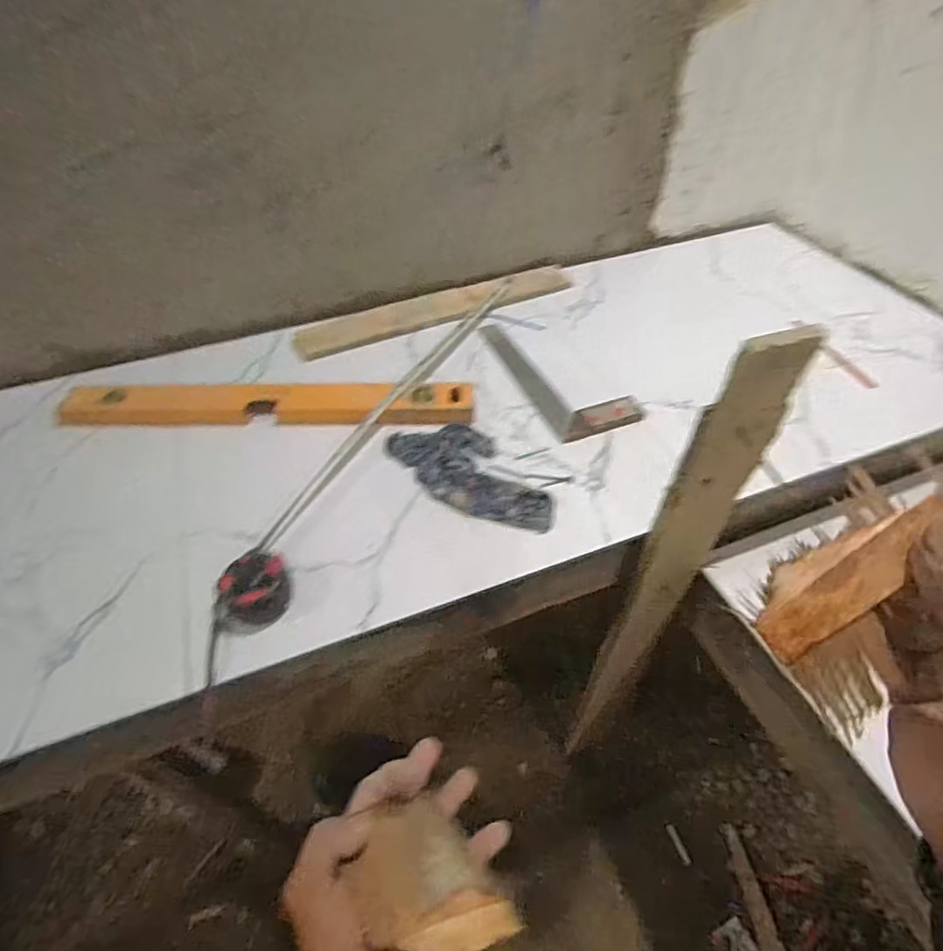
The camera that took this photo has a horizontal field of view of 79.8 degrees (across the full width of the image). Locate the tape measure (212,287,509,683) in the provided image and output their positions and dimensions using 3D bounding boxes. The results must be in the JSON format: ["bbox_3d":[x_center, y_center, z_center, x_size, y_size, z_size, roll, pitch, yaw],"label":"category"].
[{"bbox_3d":[-0.114,-0.086,0.762,0.063,0.036,0.749,16,49,16],"label":"tape measure"}]

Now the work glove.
[{"bbox_3d":[-0.001,-0.003,0.702,0.109,0.017,0.228,-32,54,-25],"label":"work glove"}]

